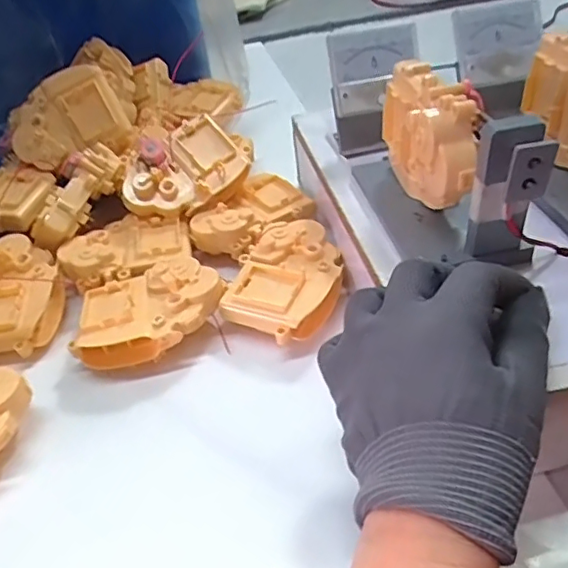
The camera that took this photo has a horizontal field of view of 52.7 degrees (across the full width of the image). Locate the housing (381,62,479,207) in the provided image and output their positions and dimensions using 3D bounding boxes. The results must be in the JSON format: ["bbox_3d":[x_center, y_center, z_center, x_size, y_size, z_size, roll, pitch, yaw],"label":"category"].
[{"bbox_3d":[0.086,-0.081,0.339,0.033,0.078,0.096,-7,41,1],"label":"housing"}]

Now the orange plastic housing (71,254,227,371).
[{"bbox_3d":[-0.092,0.019,0.397,0.099,0.033,0.065,-10,41,-3],"label":"orange plastic housing"}]

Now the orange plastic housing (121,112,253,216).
[{"bbox_3d":[-0.081,-0.095,0.477,0.101,0.024,0.070,-43,81,-17],"label":"orange plastic housing"}]

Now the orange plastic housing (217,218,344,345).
[{"bbox_3d":[0.003,-0.007,0.409,0.073,0.032,0.101,11,44,20],"label":"orange plastic housing"}]

